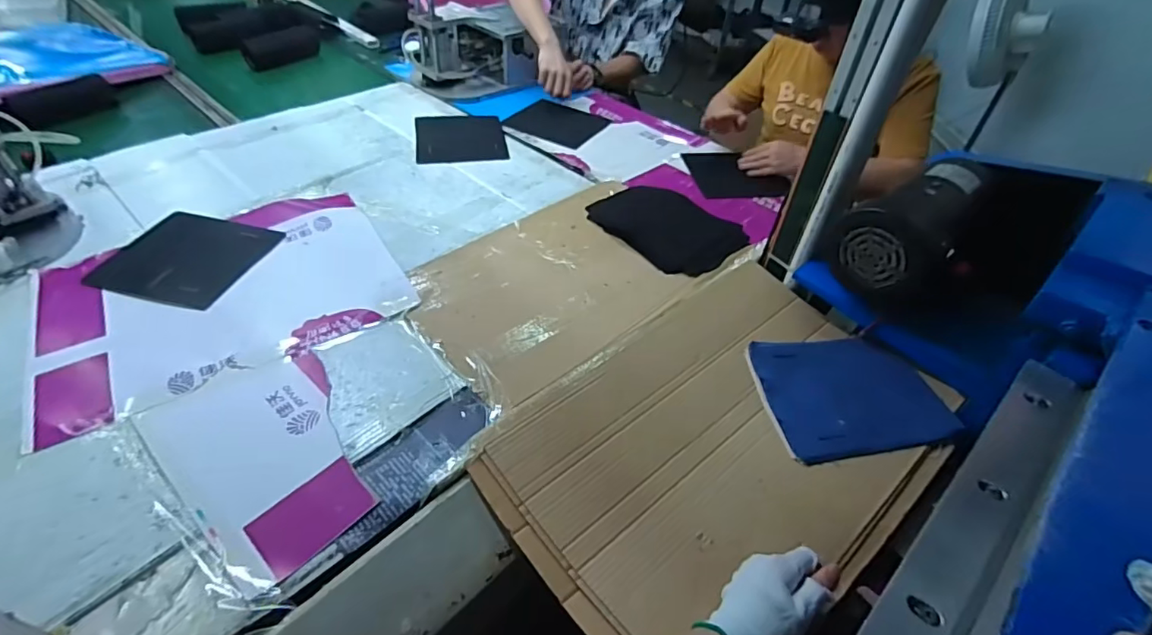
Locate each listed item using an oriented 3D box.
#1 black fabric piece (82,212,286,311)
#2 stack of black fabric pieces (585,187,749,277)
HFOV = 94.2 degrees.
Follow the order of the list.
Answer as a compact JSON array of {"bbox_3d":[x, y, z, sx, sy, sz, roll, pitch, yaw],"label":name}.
[{"bbox_3d":[-0.630,-0.098,0.864,0.218,0.012,0.204,13,43,6],"label":"black fabric piece"},{"bbox_3d":[0.165,-0.179,0.989,0.262,0.031,0.201,36,53,28],"label":"stack of black fabric pieces"}]

